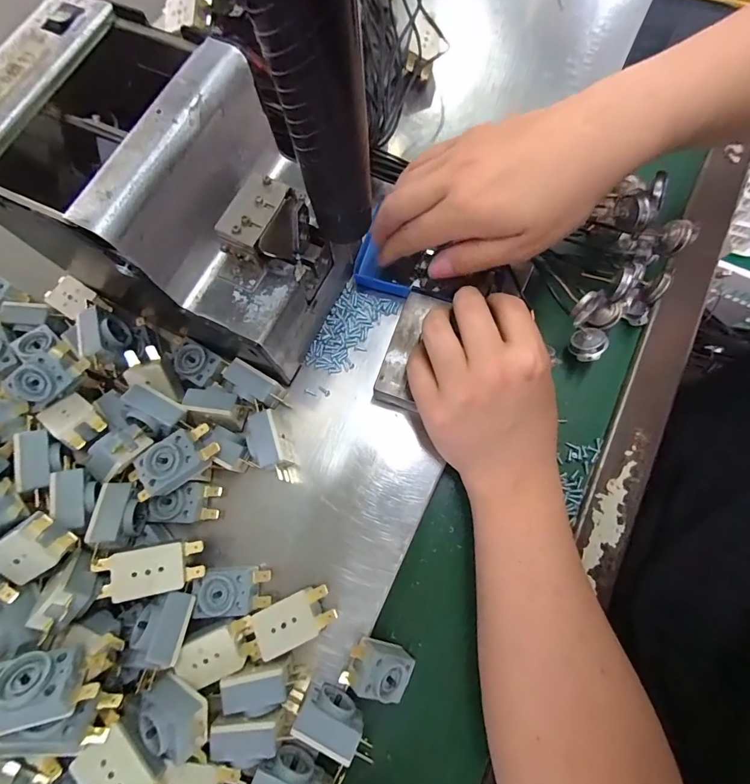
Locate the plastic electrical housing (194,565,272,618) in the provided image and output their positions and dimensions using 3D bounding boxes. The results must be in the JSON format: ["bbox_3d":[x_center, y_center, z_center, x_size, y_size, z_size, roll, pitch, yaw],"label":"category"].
[{"bbox_3d":[-0.089,0.124,0.251,0.044,0.013,0.027,-2,75,0],"label":"plastic electrical housing"}]

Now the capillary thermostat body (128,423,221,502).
[{"bbox_3d":[-0.127,0.044,0.252,0.058,0.015,0.030,-31,77,-7],"label":"capillary thermostat body"}]

